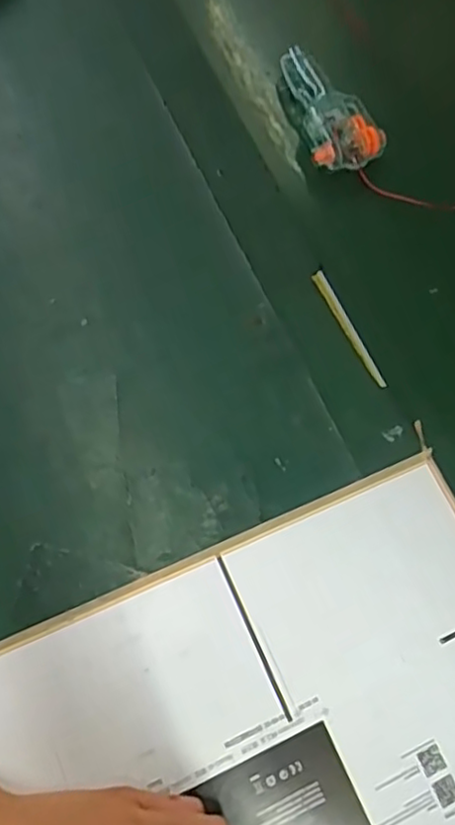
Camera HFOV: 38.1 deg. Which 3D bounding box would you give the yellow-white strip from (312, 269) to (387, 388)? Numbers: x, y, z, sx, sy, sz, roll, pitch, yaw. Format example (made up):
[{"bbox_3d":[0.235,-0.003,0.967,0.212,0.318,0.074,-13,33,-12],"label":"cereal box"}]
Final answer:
[{"bbox_3d":[0.090,-0.062,0.487,0.010,0.004,0.099,-24,72,-12],"label":"yellow-white strip"}]

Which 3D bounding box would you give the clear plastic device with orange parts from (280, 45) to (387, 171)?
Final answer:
[{"bbox_3d":[0.088,-0.259,0.562,0.061,0.026,0.121,-14,71,-8],"label":"clear plastic device with orange parts"}]

